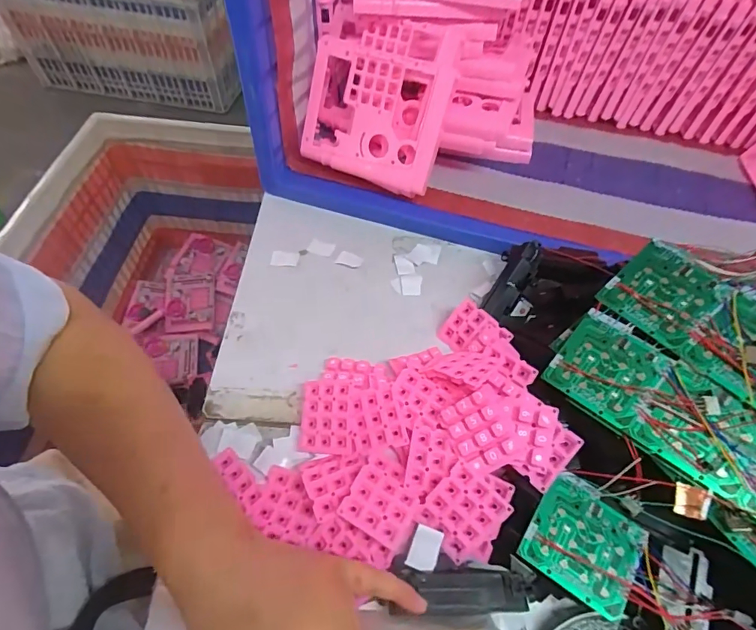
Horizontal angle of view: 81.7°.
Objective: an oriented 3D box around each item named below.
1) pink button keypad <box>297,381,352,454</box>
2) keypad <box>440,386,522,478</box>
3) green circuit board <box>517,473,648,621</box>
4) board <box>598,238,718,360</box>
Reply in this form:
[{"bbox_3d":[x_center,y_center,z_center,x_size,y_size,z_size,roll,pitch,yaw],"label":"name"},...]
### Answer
[{"bbox_3d":[-0.046,0.087,0.372,0.048,0.006,0.059,-5,76,26],"label":"pink button keypad"},{"bbox_3d":[0.079,0.091,0.340,0.047,0.010,0.057,-32,58,10],"label":"keypad"},{"bbox_3d":[0.148,0.161,0.311,0.073,0.004,0.070,31,62,17],"label":"green circuit board"},{"bbox_3d":[0.230,-0.016,0.351,0.067,0.004,0.075,-46,60,1],"label":"board"}]

